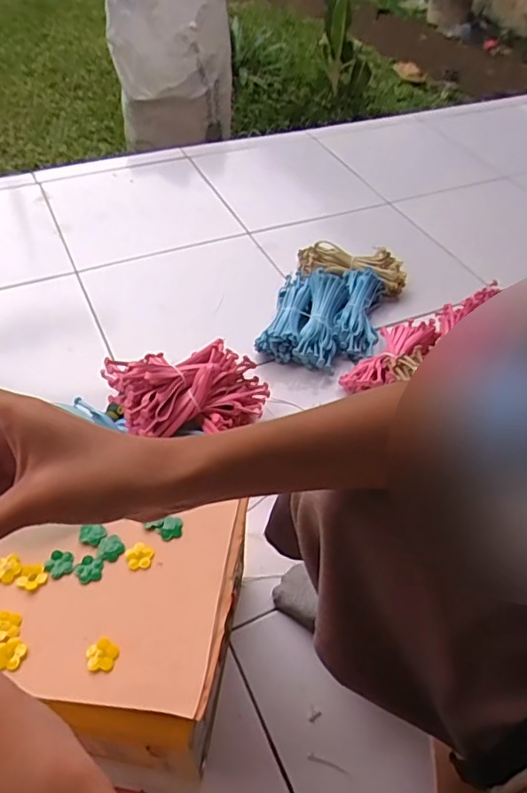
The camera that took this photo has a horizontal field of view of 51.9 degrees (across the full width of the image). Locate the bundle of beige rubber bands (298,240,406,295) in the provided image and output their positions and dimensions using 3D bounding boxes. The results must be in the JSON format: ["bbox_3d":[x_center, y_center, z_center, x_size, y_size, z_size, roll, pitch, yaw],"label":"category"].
[{"bbox_3d":[0.182,-0.267,1.121,0.225,0.058,0.078,11,49,5],"label":"bundle of beige rubber bands"}]

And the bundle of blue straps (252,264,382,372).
[{"bbox_3d":[0.118,-0.152,1.026,0.200,0.087,0.245,16,50,10],"label":"bundle of blue straps"}]

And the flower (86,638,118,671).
[{"bbox_3d":[-0.127,0.202,0.425,0.023,0.006,0.023,2,49,-2],"label":"flower"}]

